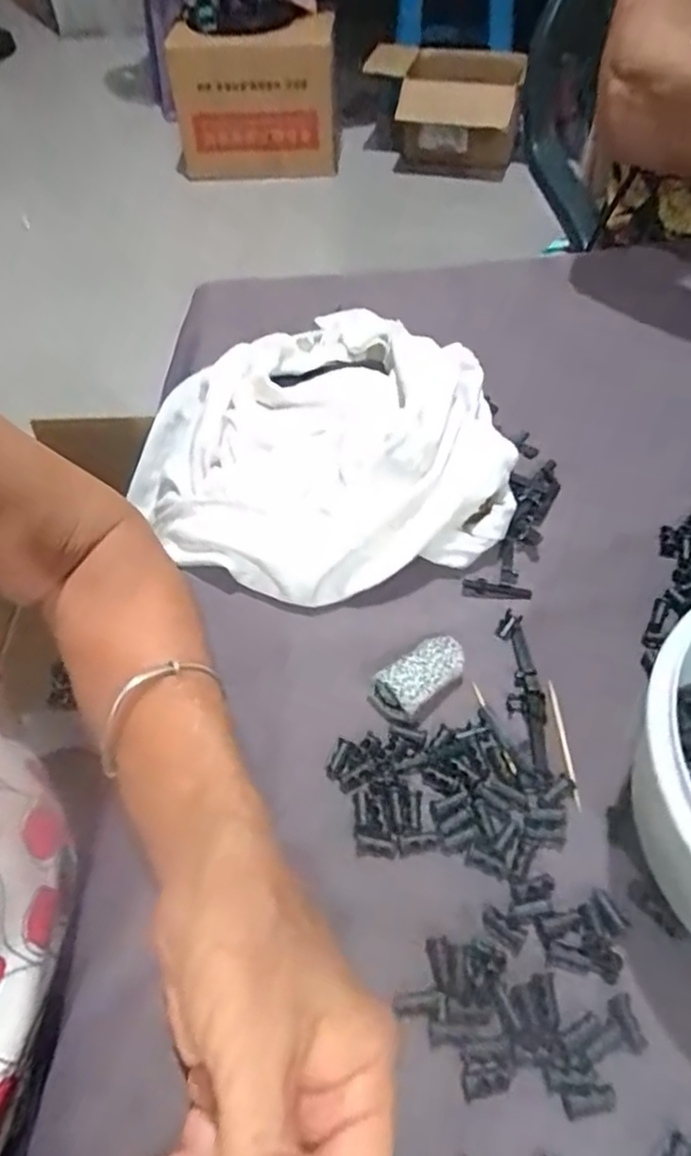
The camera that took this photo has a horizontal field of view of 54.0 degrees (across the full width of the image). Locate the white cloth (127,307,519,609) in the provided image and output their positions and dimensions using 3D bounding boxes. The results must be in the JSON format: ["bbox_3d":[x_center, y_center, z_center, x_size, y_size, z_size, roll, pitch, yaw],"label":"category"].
[{"bbox_3d":[-0.023,-0.090,0.407,0.216,0.053,0.229,-18,54,-10],"label":"white cloth"}]

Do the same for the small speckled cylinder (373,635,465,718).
[{"bbox_3d":[0.037,0.046,0.320,0.047,0.014,0.025,-35,59,-21],"label":"small speckled cylinder"}]

